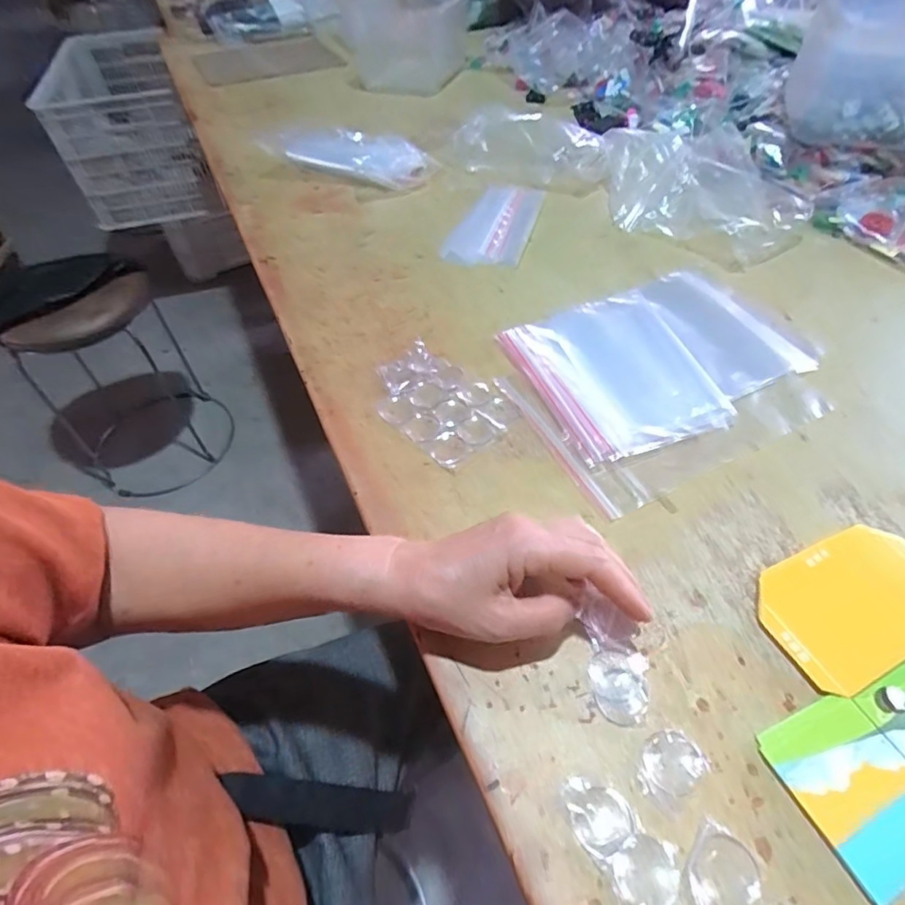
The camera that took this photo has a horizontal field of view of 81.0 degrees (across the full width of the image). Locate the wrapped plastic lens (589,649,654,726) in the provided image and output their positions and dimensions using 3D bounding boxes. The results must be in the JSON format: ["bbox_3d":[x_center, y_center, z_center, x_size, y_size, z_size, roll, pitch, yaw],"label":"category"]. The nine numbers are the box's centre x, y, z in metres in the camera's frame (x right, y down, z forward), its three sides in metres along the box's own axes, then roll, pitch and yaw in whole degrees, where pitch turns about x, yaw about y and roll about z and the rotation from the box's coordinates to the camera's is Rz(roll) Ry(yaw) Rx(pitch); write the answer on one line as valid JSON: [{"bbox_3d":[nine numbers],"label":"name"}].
[{"bbox_3d":[0.099,0.137,0.311,0.034,0.004,0.040,5,51,5],"label":"wrapped plastic lens"}]

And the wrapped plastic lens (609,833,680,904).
[{"bbox_3d":[0.093,0.203,0.256,0.032,0.004,0.030,13,52,11],"label":"wrapped plastic lens"}]

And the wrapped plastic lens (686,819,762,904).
[{"bbox_3d":[0.131,0.205,0.254,0.031,0.004,0.039,27,56,21],"label":"wrapped plastic lens"}]

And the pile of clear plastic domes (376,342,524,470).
[{"bbox_3d":[-0.012,-0.048,0.466,0.094,0.006,0.129,-37,59,-26],"label":"pile of clear plastic domes"}]

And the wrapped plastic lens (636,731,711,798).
[{"bbox_3d":[0.117,0.168,0.284,0.040,0.004,0.028,-28,55,-20],"label":"wrapped plastic lens"}]

